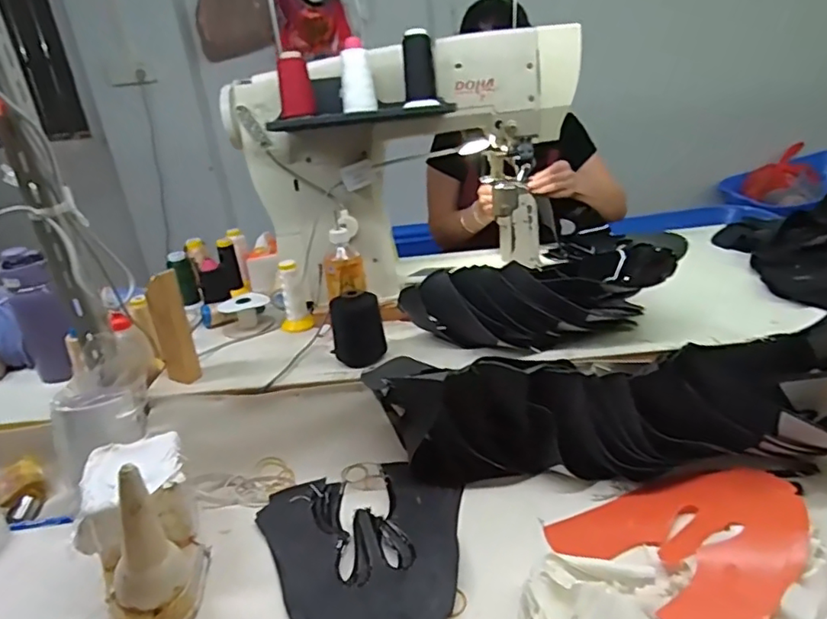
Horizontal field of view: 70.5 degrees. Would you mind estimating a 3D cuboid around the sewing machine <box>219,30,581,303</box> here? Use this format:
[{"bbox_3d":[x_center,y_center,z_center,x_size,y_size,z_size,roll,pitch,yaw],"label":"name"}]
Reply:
[{"bbox_3d":[-0.010,-0.252,1.028,0.557,0.394,0.237,-11,24,-10],"label":"sewing machine"}]

